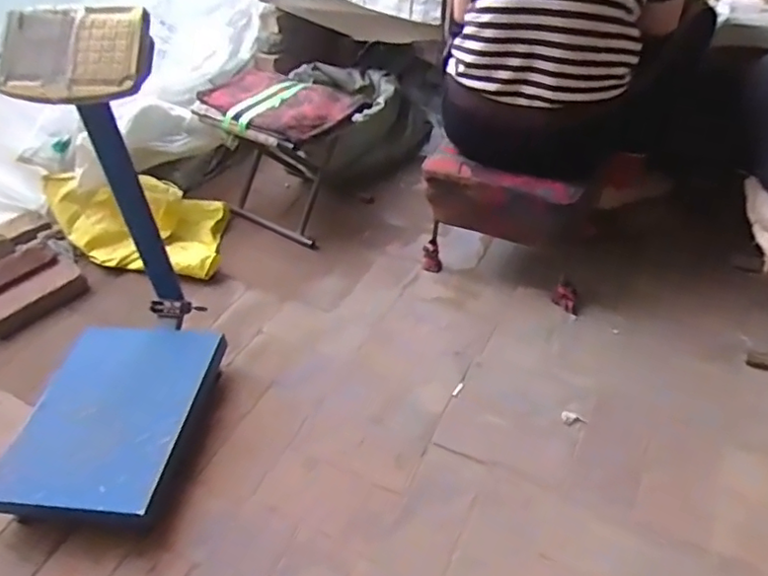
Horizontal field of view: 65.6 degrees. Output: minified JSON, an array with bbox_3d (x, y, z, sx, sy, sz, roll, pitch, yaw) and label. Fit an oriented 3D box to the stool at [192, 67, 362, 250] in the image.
[{"bbox_3d":[-0.298,-0.380,1.639,0.432,0.311,0.308,24,52,28],"label":"stool"}]

